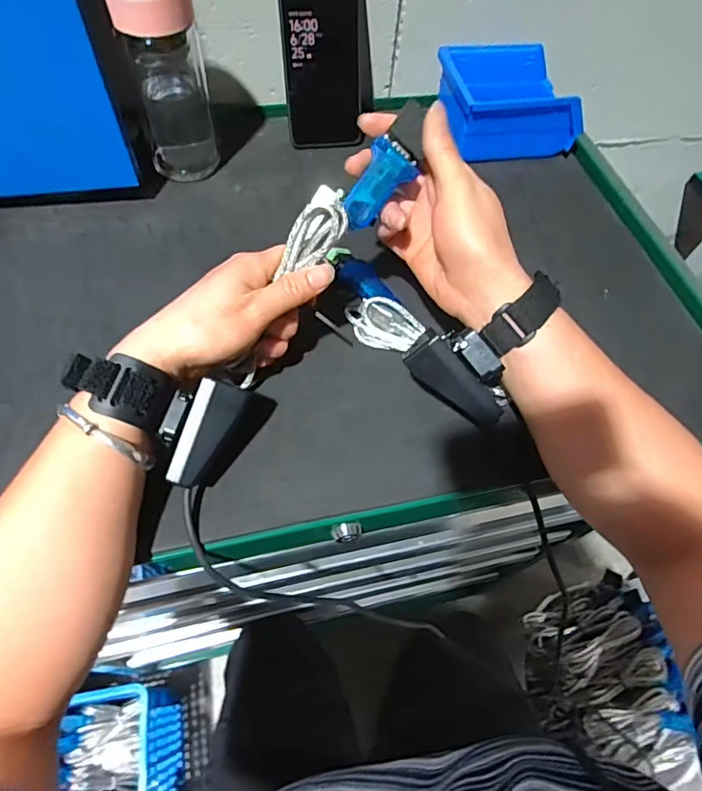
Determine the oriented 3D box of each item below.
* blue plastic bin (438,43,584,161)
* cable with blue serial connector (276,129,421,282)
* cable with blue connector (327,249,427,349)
[{"bbox_3d":[0.168,-0.318,0.540,0.133,0.066,0.102,-7,60,-9],"label":"blue plastic bin"},{"bbox_3d":[-0.004,-0.124,0.334,0.112,0.026,0.028,-43,70,-5],"label":"cable with blue serial connector"},{"bbox_3d":[0.014,-0.083,0.412,0.045,0.028,0.110,-22,63,-17],"label":"cable with blue connector"}]

